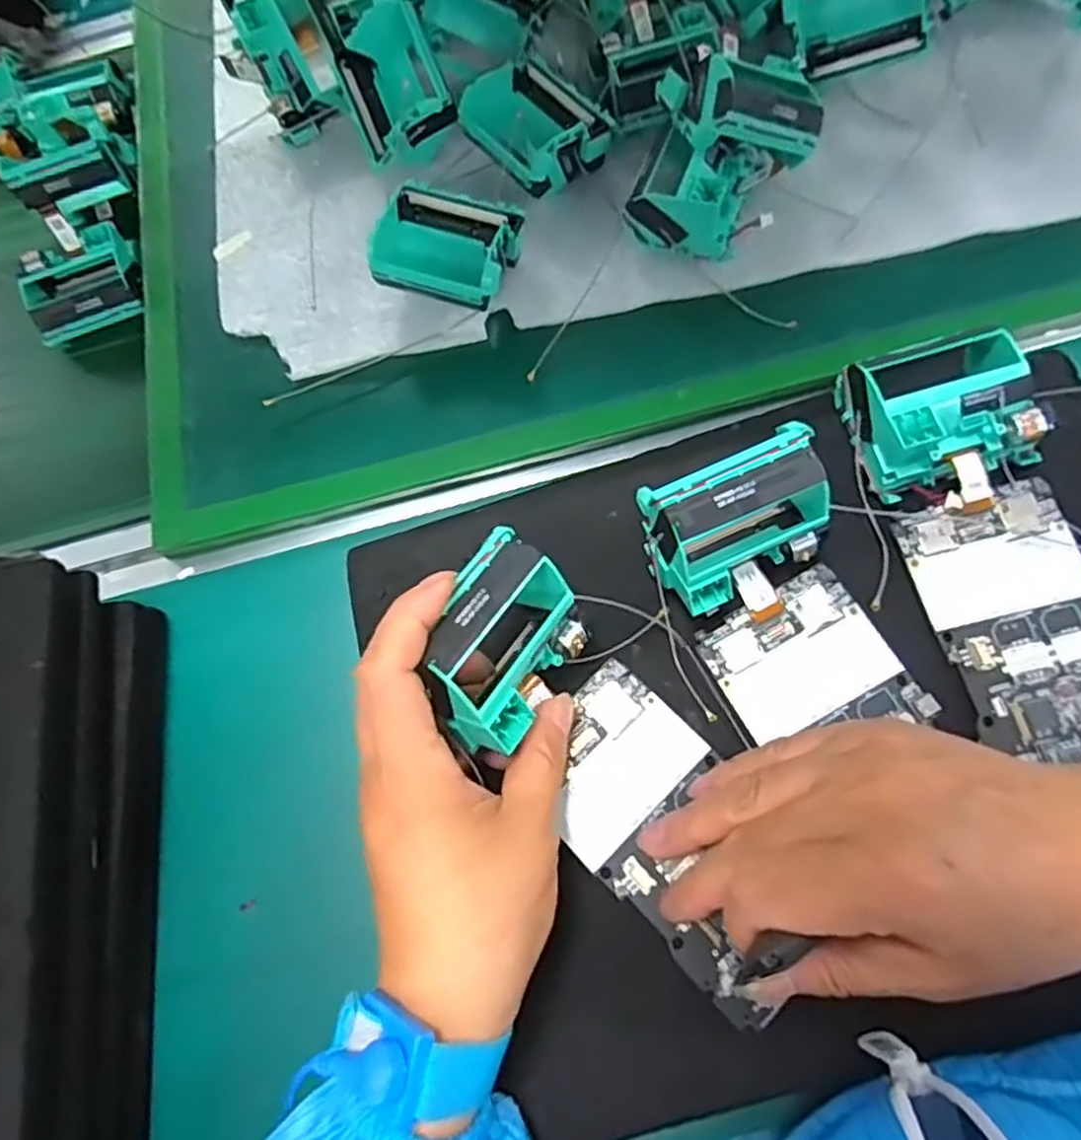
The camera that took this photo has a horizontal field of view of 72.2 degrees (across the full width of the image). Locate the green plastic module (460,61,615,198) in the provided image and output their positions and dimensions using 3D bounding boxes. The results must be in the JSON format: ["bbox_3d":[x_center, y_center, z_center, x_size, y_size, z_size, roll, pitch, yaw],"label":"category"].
[{"bbox_3d":[-0.004,-0.248,0.424,0.063,0.036,0.072,-38,70,-12],"label":"green plastic module"}]

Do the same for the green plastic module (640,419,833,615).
[{"bbox_3d":[0.074,-0.016,0.293,0.072,0.057,0.043,-28,69,-3],"label":"green plastic module"}]

